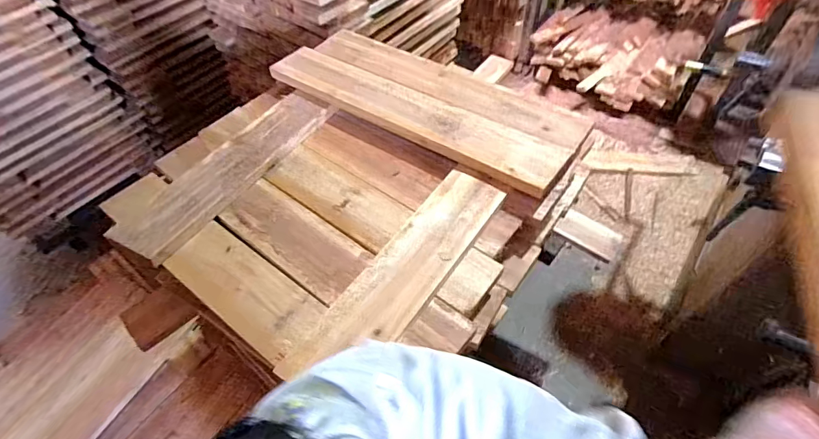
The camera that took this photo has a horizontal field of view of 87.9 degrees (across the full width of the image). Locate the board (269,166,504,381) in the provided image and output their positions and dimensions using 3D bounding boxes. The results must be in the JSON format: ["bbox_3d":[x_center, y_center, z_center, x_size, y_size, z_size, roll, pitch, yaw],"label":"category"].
[{"bbox_3d":[-0.002,0.058,0.479,0.080,0.022,0.315,30,60,22],"label":"board"}]

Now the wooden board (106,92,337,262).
[{"bbox_3d":[-0.244,-0.078,0.593,0.090,0.024,0.326,25,58,20],"label":"wooden board"}]

